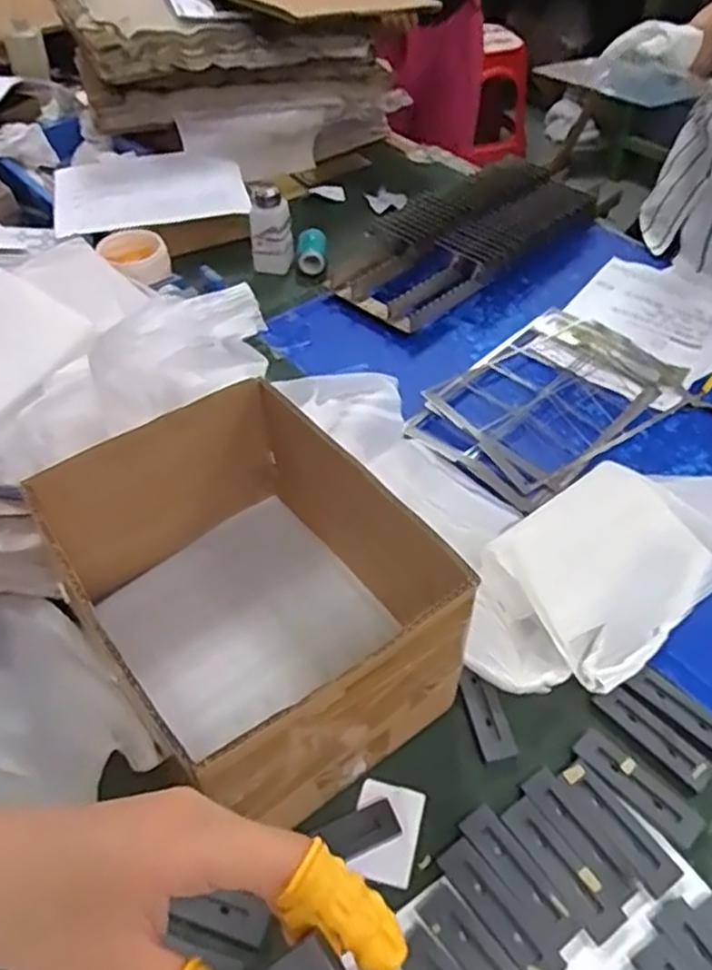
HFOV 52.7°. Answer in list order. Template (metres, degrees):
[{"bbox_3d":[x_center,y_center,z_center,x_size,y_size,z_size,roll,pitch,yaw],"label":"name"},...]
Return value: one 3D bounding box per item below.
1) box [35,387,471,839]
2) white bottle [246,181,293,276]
[{"bbox_3d":[-0.087,0.099,0.611,0.226,0.189,0.300,-32,56,-24],"label":"box"},{"bbox_3d":[-0.130,-0.388,1.082,0.062,0.111,0.051,1,49,1],"label":"white bottle"}]

